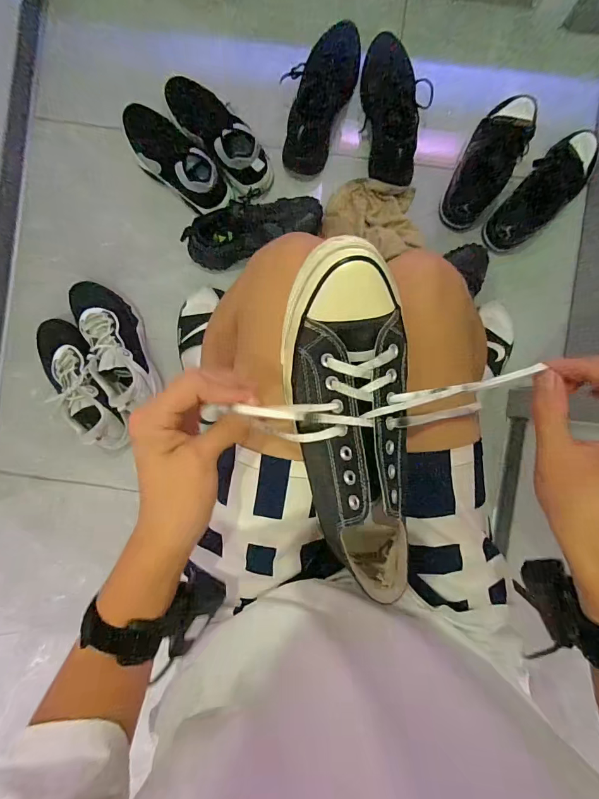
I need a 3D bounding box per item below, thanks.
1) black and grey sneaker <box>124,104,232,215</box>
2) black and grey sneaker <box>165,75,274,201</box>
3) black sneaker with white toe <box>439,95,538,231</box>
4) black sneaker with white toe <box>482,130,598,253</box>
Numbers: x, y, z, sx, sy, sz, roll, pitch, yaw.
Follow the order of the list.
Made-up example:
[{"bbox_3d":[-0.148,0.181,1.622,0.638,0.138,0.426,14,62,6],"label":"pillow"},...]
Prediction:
[{"bbox_3d":[-0.267,-0.510,0.806,0.277,0.079,0.104,39,91,0],"label":"black and grey sneaker"},{"bbox_3d":[-0.163,-0.549,0.817,0.108,0.115,0.307,-37,90,1],"label":"black and grey sneaker"},{"bbox_3d":[0.393,-0.490,0.786,0.102,0.111,0.278,30,103,1],"label":"black sneaker with white toe"},{"bbox_3d":[0.512,-0.432,0.798,0.099,0.097,0.288,44,91,0],"label":"black sneaker with white toe"}]

